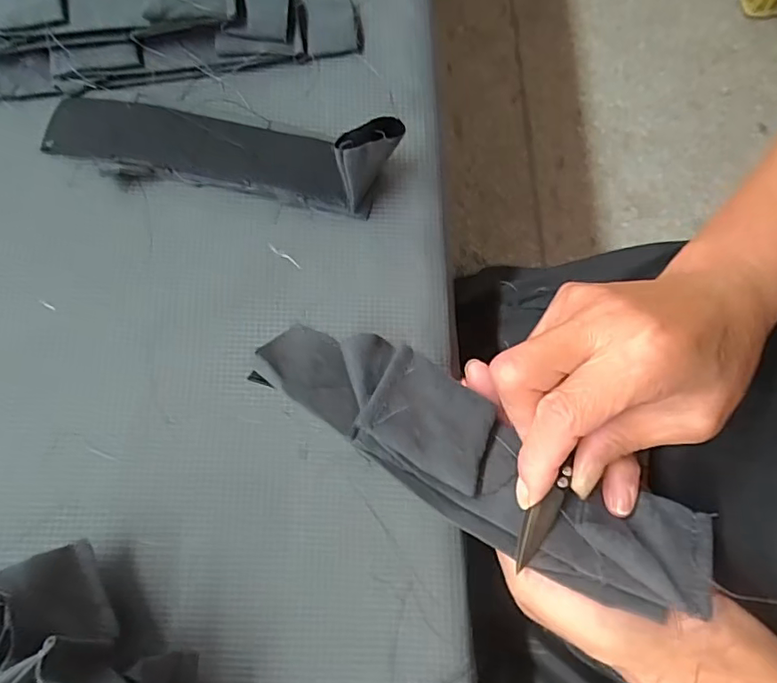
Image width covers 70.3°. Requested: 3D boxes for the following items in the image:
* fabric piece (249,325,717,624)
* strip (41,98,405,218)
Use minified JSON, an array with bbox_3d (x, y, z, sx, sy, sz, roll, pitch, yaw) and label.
[{"bbox_3d":[0.036,0.046,0.219,0.188,0.025,0.051,30,76,4],"label":"fabric piece"},{"bbox_3d":[-0.100,-0.115,0.308,0.205,0.044,0.044,11,75,1],"label":"strip"}]

